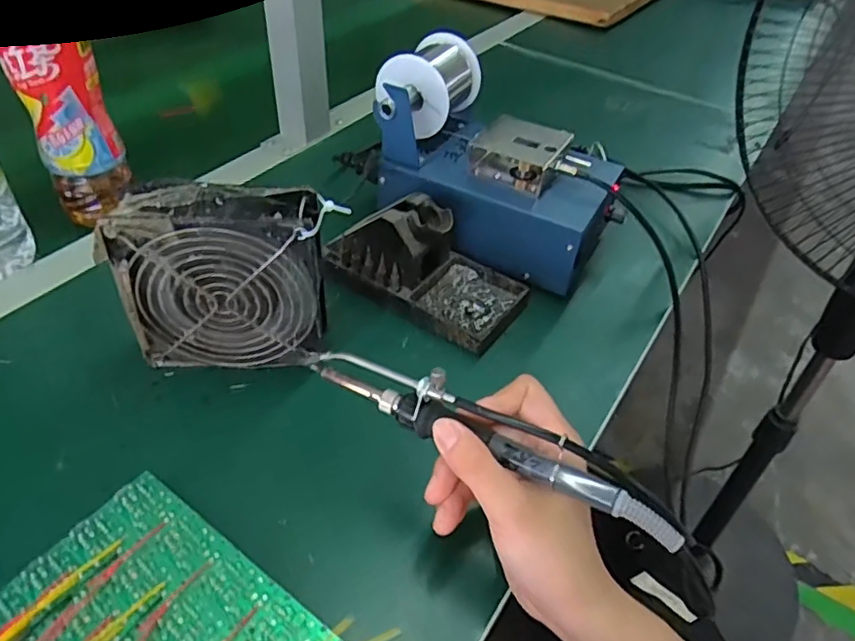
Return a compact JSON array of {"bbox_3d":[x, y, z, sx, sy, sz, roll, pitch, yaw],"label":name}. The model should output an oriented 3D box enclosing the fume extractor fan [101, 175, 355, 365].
[{"bbox_3d":[-0.125,-0.023,0.393,0.128,0.122,0.042,-1,44,-5],"label":"fume extractor fan"}]

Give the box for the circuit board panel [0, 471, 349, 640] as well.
[{"bbox_3d":[-0.117,0.152,0.280,0.171,0.006,0.101,28,48,23],"label":"circuit board panel"}]

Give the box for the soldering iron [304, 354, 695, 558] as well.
[{"bbox_3d":[0.029,0.054,0.304,0.206,0.030,0.020,22,46,21],"label":"soldering iron"}]

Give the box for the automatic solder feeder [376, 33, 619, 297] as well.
[{"bbox_3d":[0.056,-0.128,0.508,0.198,0.139,0.111,25,48,21],"label":"automatic solder feeder"}]

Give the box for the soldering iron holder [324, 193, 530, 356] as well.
[{"bbox_3d":[0.002,-0.047,0.466,0.140,0.070,0.080,23,47,19],"label":"soldering iron holder"}]

